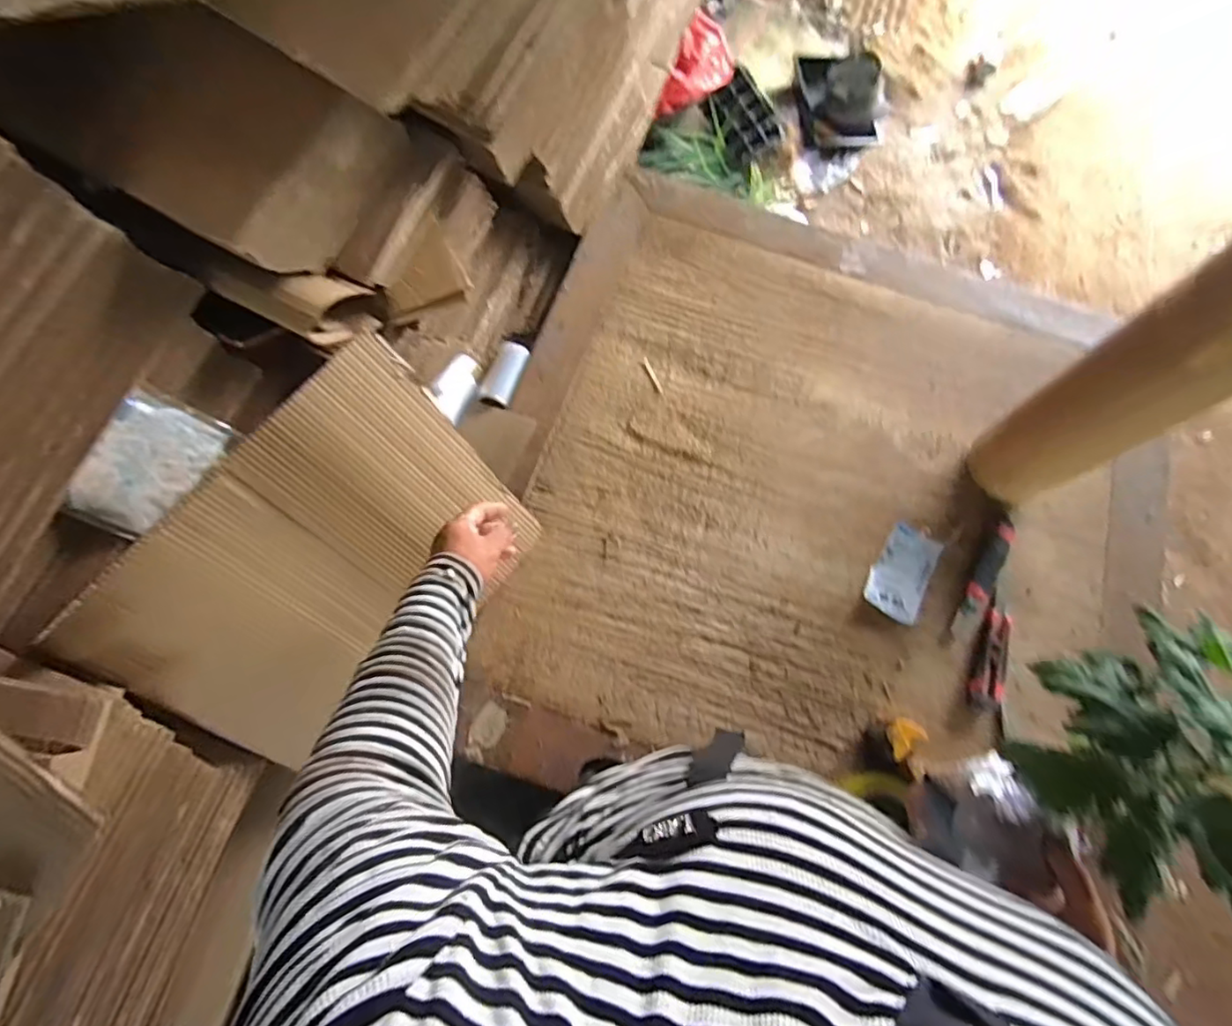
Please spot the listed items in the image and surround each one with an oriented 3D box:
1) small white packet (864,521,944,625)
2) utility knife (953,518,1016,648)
[{"bbox_3d":[0.406,0.084,0.840,0.073,0.005,0.138,28,73,7],"label":"small white packet"},{"bbox_3d":[0.516,0.095,0.836,0.034,0.014,0.192,33,74,8],"label":"utility knife"}]

